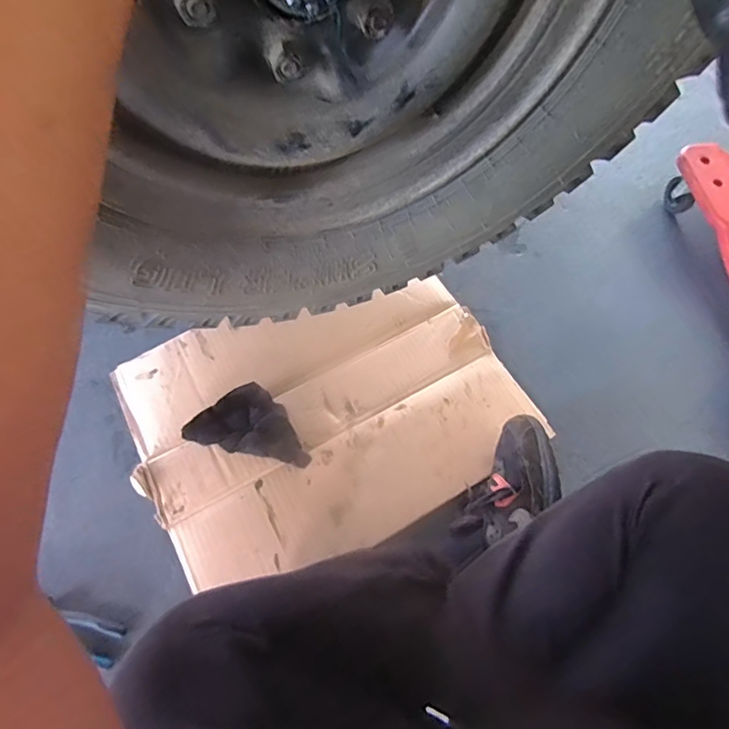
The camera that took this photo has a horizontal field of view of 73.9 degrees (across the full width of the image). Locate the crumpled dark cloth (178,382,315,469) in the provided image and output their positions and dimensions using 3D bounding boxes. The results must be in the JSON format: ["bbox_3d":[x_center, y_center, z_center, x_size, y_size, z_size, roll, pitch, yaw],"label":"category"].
[{"bbox_3d":[-0.165,0.086,0.734,0.183,0.037,0.102,11,67,3],"label":"crumpled dark cloth"}]

